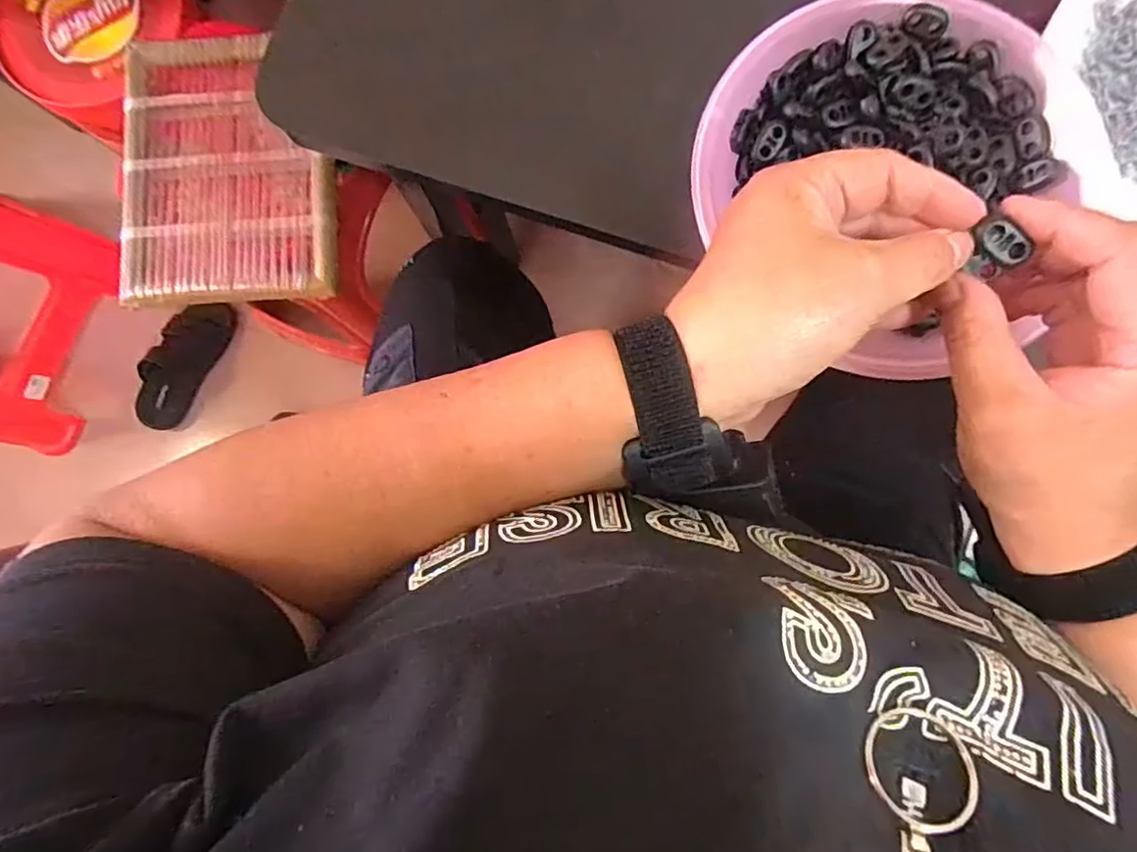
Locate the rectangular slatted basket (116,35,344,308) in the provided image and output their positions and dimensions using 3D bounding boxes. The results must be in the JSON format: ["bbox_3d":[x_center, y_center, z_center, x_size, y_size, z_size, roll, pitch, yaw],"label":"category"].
[{"bbox_3d":[-0.370,-0.279,0.657,0.227,0.028,0.287,-2,85,2],"label":"rectangular slatted basket"}]

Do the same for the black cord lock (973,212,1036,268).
[{"bbox_3d":[0.160,-0.068,0.222,0.012,0.008,0.020,-40,85,-2],"label":"black cord lock"}]

